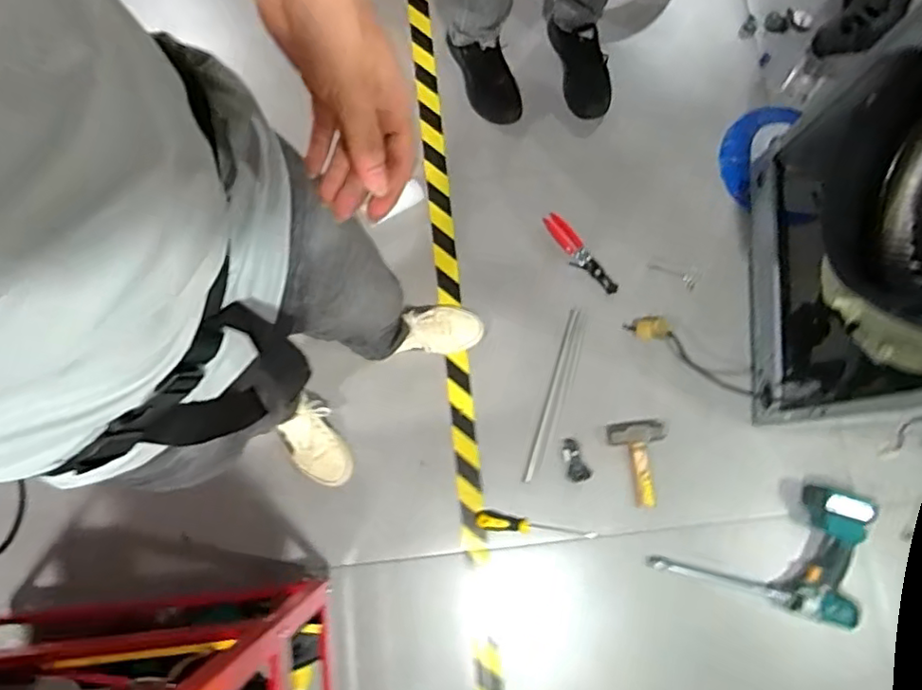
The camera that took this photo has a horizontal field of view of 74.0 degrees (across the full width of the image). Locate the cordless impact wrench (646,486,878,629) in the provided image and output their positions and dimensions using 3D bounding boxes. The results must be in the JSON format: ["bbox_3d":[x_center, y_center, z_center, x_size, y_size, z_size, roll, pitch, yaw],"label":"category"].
[{"bbox_3d":[0.616,0.385,1.224,0.391,0.088,0.253,17,80,4],"label":"cordless impact wrench"}]

